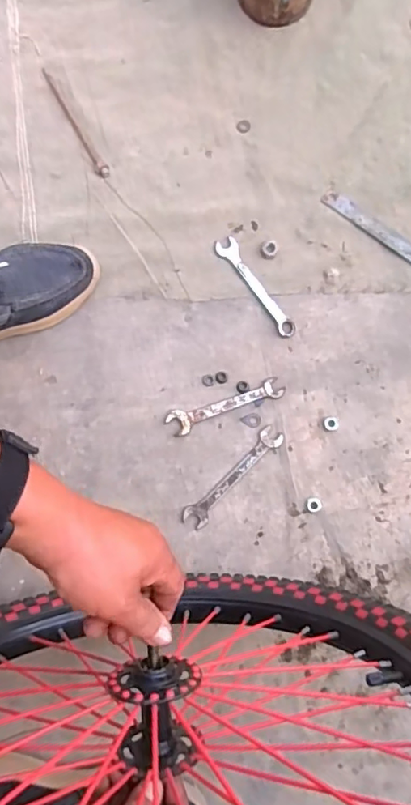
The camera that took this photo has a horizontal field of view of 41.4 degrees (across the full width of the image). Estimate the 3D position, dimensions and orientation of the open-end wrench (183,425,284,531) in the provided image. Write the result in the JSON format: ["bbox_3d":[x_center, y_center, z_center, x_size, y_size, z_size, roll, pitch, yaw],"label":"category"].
[{"bbox_3d":[0.034,0.092,0.667,0.153,0.005,0.029,-45,95,-5],"label":"open-end wrench"}]

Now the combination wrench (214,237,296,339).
[{"bbox_3d":[0.064,-0.147,0.693,0.029,0.012,0.150,-32,79,-8],"label":"combination wrench"}]

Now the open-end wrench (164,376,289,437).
[{"bbox_3d":[0.025,0.005,0.676,0.148,0.005,0.031,-19,77,-5],"label":"open-end wrench"}]

